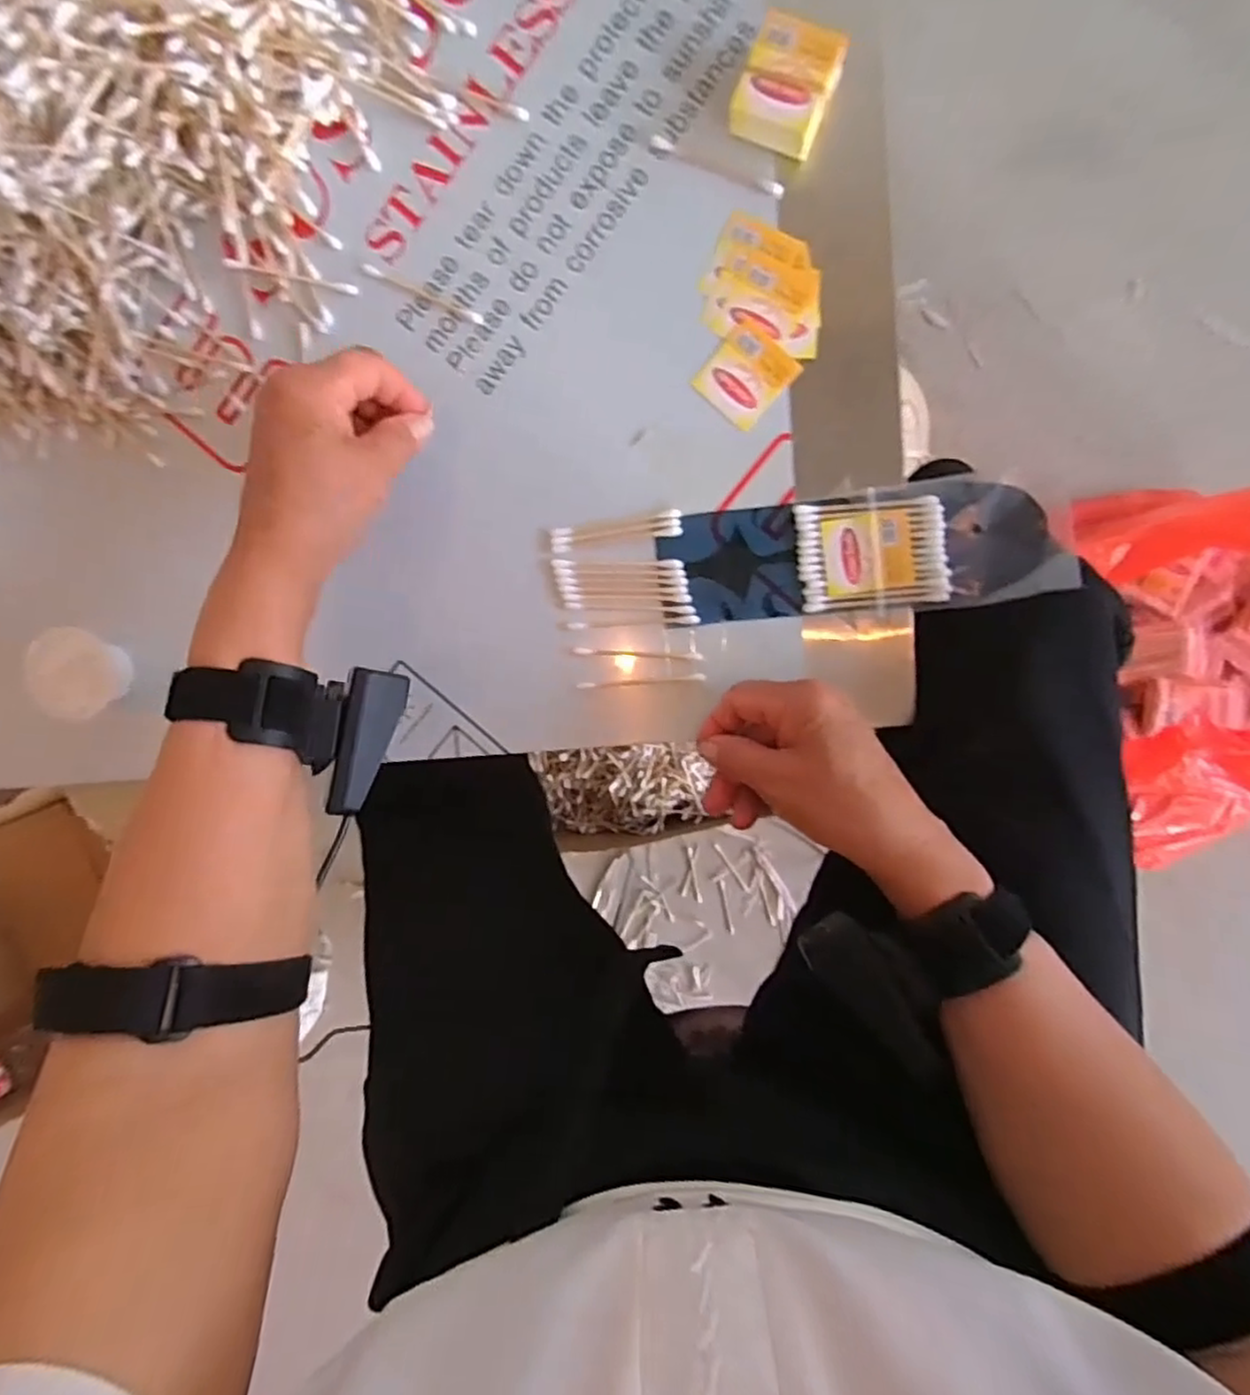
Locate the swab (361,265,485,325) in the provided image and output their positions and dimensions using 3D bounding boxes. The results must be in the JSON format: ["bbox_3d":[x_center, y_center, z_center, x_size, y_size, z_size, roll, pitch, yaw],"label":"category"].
[{"bbox_3d":[-0.111,-0.222,0.381,0.073,0.004,0.005,25,98,3],"label":"swab"}]

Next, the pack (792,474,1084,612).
[{"bbox_3d":[0.156,-0.079,0.358,0.129,0.020,0.064,-6,95,7],"label":"pack"}]

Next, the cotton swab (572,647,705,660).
[{"bbox_3d":[0.007,-0.024,0.389,0.072,0.008,0.004,4,96,6],"label":"cotton swab"}]

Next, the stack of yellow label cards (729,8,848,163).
[{"bbox_3d":[0.079,-0.296,0.340,0.041,0.026,0.048,26,98,3],"label":"stack of yellow label cards"}]

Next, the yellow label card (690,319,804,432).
[{"bbox_3d":[0.064,-0.171,0.368,0.040,0.004,0.043,41,98,1],"label":"yellow label card"}]

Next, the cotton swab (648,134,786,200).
[{"bbox_3d":[0.047,-0.273,0.356,0.073,0.004,0.007,24,98,3],"label":"cotton swab"}]

